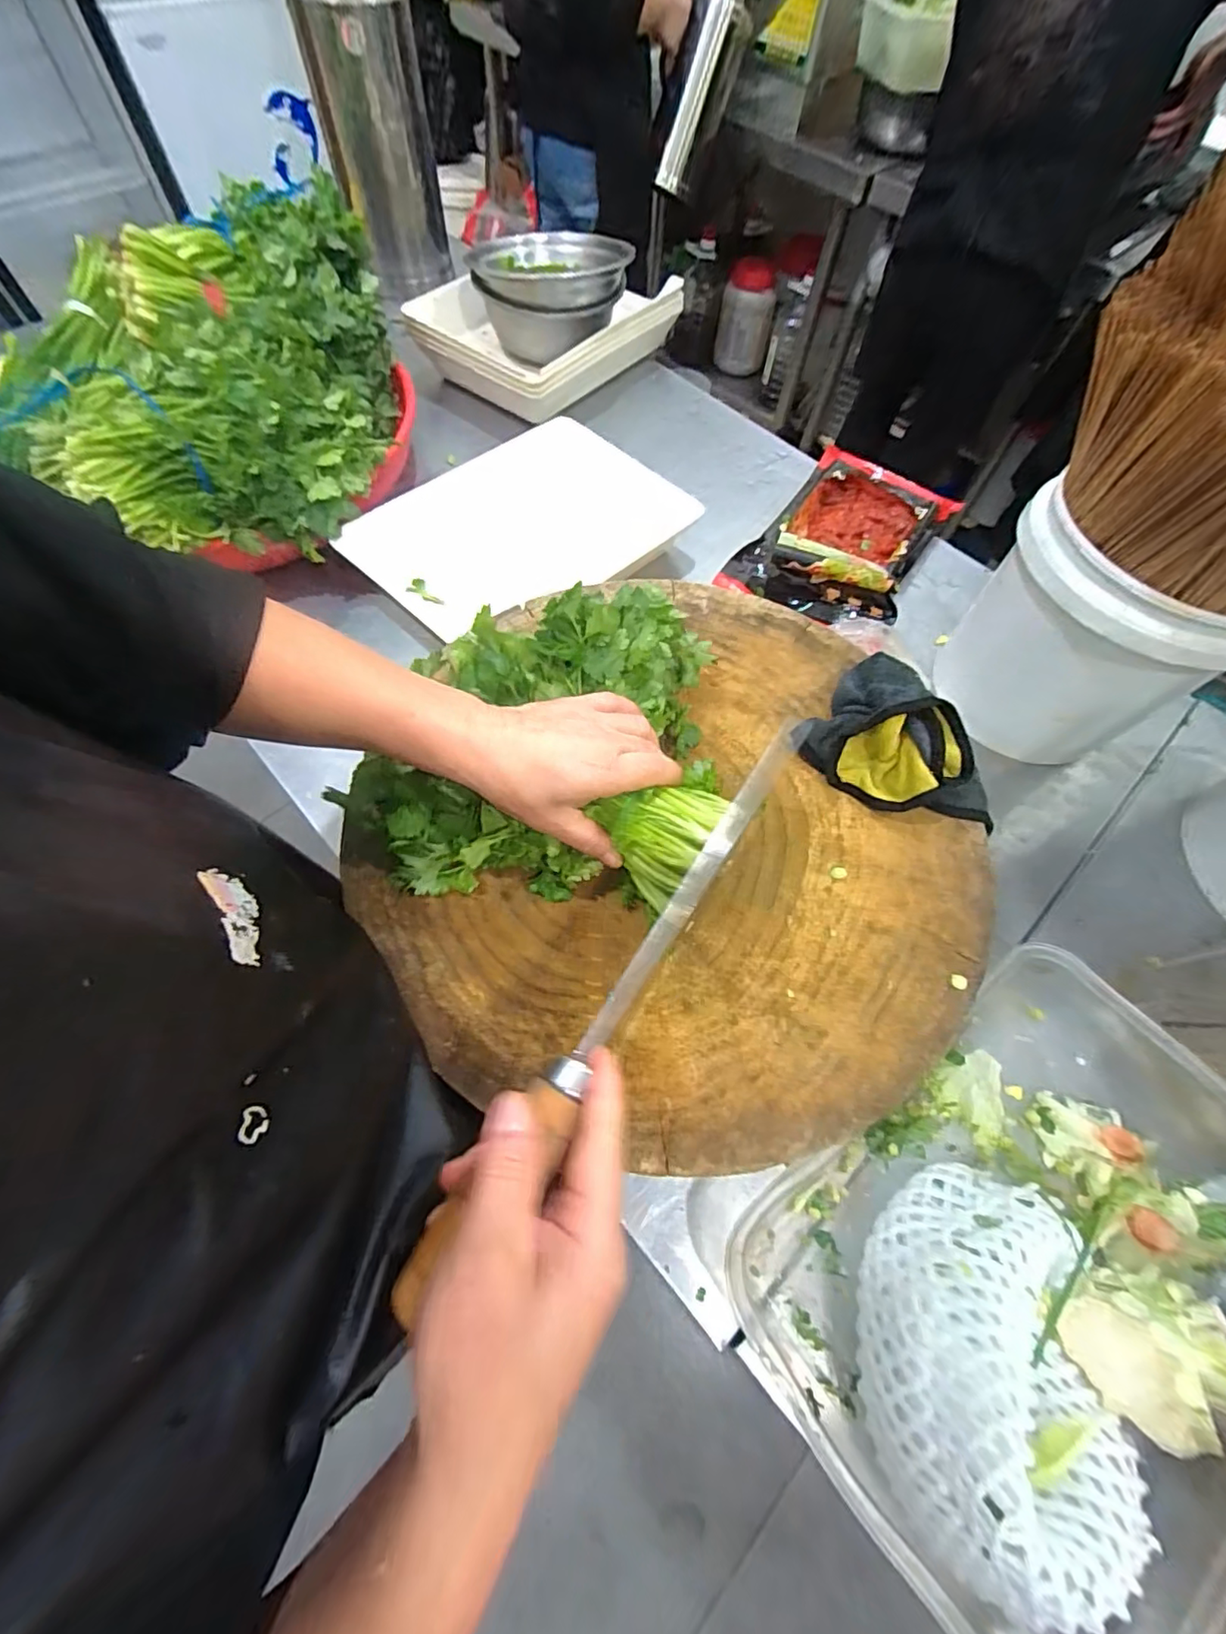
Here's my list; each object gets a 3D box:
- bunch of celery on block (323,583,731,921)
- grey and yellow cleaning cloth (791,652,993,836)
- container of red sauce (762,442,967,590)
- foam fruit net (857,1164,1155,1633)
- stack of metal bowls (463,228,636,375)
[{"bbox_3d":[-0.042,-0.063,0.380,0.235,0.102,0.224,8,64,1],"label":"bunch of celery on block"},{"bbox_3d":[0.220,-0.055,0.413,0.099,0.067,0.147,-39,72,-20],"label":"grey and yellow cleaning cloth"},{"bbox_3d":[0.287,-0.343,0.675,0.172,0.053,0.238,30,66,11],"label":"container of red sauce"},{"bbox_3d":[0.211,0.304,0.316,0.108,0.078,0.180,14,64,3],"label":"foam fruit net"},{"bbox_3d":[-0.087,-0.710,0.788,0.204,0.131,0.195,10,64,2],"label":"stack of metal bowls"}]

